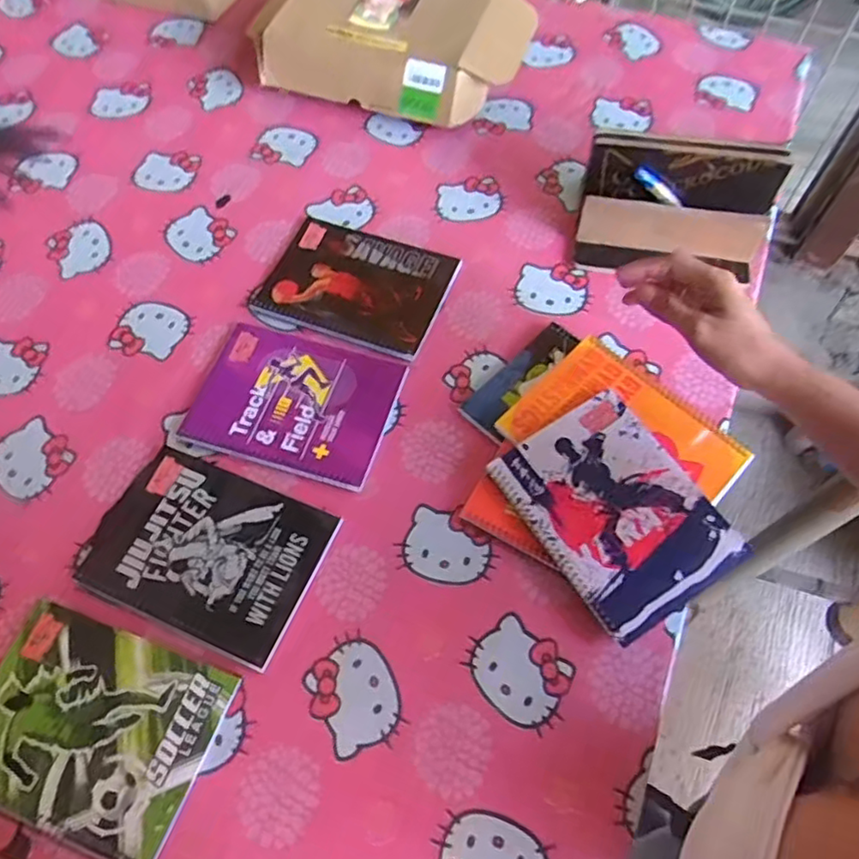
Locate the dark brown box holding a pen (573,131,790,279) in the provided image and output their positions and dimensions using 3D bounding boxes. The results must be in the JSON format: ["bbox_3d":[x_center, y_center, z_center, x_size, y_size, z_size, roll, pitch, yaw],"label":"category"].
[{"bbox_3d":[0.270,-0.239,0.701,0.196,0.142,0.029,8,37,3],"label":"dark brown box holding a pen"}]

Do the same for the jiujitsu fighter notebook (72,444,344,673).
[{"bbox_3d":[-0.202,0.107,0.584,0.200,0.009,0.144,20,66,12],"label":"jiujitsu fighter notebook"}]

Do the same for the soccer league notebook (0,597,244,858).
[{"bbox_3d":[-0.274,0.239,0.519,0.195,0.010,0.146,17,65,11],"label":"soccer league notebook"}]

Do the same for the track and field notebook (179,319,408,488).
[{"bbox_3d":[-0.136,-0.029,0.651,0.193,0.006,0.145,15,65,10],"label":"track and field notebook"}]

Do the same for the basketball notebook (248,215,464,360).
[{"bbox_3d":[-0.081,-0.165,0.722,0.192,0.009,0.150,19,66,12],"label":"basketball notebook"}]

